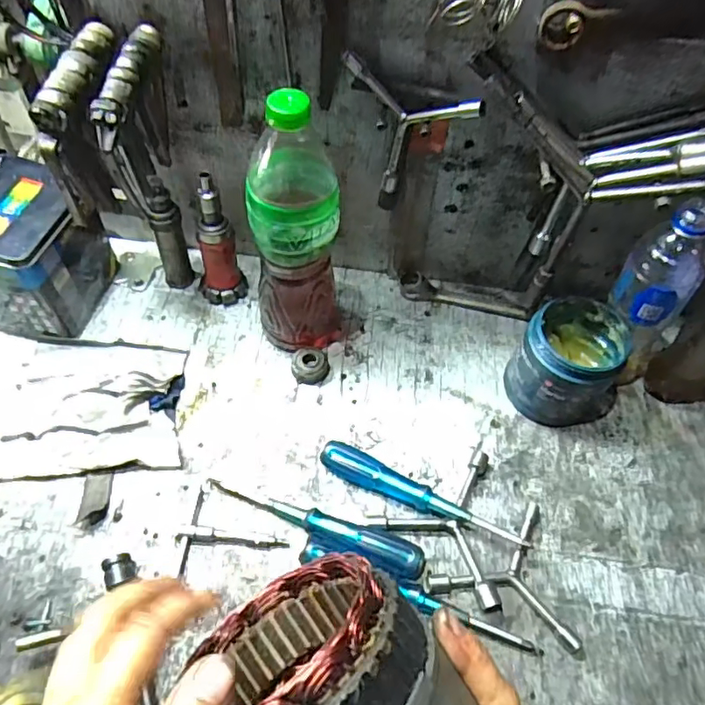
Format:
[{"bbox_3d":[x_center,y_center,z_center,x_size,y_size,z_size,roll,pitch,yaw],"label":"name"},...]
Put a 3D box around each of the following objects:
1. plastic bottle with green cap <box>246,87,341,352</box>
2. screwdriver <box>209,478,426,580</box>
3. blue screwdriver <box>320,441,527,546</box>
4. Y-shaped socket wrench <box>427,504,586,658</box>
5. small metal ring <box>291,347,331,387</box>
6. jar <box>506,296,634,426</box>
[{"bbox_3d":[-0.052,-0.101,0.511,0.079,0.268,0.074,-10,58,-11],"label":"plastic bottle with green cap"},{"bbox_3d":[-0.034,0.149,0.488,0.196,0.024,0.027,19,57,9],"label":"screwdriver"},{"bbox_3d":[0.058,0.133,0.507,0.189,0.028,0.024,26,58,13],"label":"blue screwdriver"},{"bbox_3d":[0.119,0.191,0.478,0.114,0.017,0.118,-4,57,-7],"label":"Y-shaped socket wrench"},{"bbox_3d":[-0.043,0.014,0.587,0.038,0.017,0.037,2,56,-3],"label":"small metal ring"},{"bbox_3d":[0.214,0.014,0.556,0.092,0.099,0.097,2,56,-3],"label":"jar"}]

